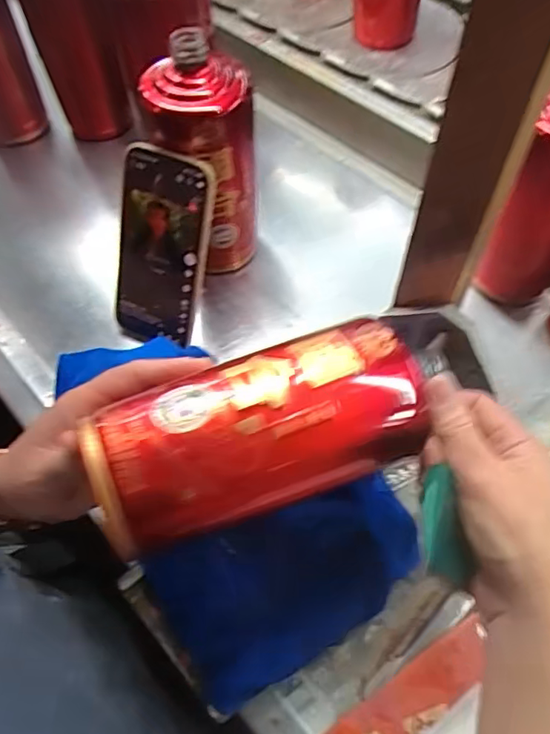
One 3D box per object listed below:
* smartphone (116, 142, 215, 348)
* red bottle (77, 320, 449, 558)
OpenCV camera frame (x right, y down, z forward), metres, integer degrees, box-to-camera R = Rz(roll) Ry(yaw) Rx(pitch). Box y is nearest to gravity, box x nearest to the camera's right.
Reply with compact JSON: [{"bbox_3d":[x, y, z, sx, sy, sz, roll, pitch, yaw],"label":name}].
[{"bbox_3d":[-0.091,-0.090,0.436,0.072,0.160,0.012,21,34,11],"label":"smartphone"},{"bbox_3d":[0.008,0.026,0.279,0.195,0.056,0.067,-17,59,-20],"label":"red bottle"}]

